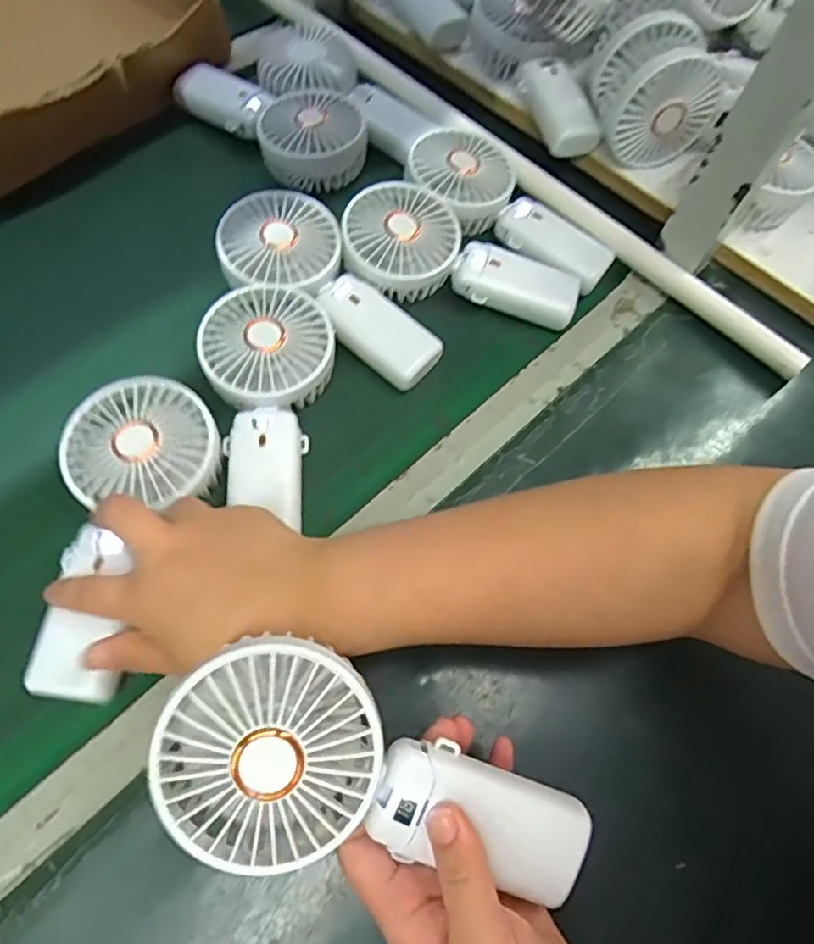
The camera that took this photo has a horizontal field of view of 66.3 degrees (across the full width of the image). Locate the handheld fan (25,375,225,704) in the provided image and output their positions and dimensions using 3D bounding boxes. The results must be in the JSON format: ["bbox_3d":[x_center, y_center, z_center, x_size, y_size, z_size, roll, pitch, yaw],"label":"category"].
[{"bbox_3d":[-0.168,0.032,0.363,0.087,0.033,0.183,11,71,7],"label":"handheld fan"}]

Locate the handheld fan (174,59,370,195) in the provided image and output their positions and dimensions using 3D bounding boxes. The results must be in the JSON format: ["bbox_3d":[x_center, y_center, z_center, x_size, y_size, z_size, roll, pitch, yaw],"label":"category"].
[{"bbox_3d":[-0.117,-0.302,0.538,0.179,0.044,0.086,32,62,19],"label":"handheld fan"}]

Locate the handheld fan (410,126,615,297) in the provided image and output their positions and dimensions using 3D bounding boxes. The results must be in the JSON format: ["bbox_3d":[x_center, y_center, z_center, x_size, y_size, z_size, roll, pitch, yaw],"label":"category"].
[{"bbox_3d":[0.081,-0.209,0.512,0.180,0.042,0.084,38,62,2],"label":"handheld fan"}]

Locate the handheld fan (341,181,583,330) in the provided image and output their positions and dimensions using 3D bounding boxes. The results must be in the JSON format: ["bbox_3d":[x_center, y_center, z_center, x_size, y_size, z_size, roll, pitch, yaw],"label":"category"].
[{"bbox_3d":[0.039,-0.155,0.479,0.183,0.049,0.082,21,57,-4],"label":"handheld fan"}]

